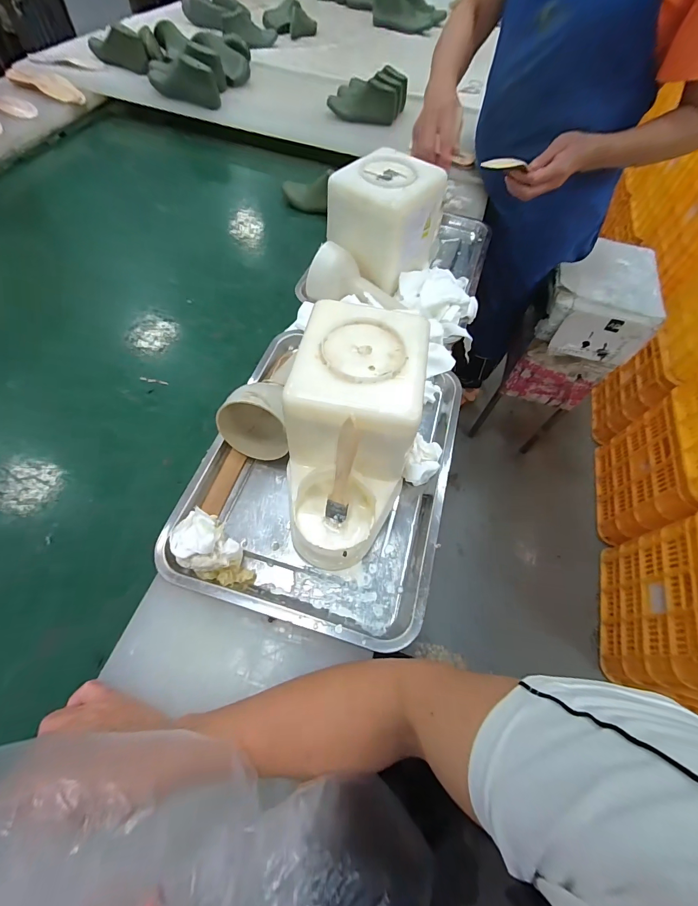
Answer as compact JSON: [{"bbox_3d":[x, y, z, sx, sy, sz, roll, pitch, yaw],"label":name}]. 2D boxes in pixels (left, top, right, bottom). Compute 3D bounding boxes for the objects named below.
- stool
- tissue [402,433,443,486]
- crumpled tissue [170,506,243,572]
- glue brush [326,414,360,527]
[{"bbox_3d":[0.669,-0.315,1.179,0.278,0.632,0.323,27,62,11],"label":"stool"},{"bbox_3d":[0.093,0.011,0.450,0.043,0.043,0.071,28,62,11],"label":"tissue"},{"bbox_3d":[-0.150,0.095,0.366,0.063,0.050,0.050,41,65,17],"label":"crumpled tissue"},{"bbox_3d":[-0.007,0.022,0.340,0.020,0.131,0.007,10,35,1],"label":"glue brush"}]

